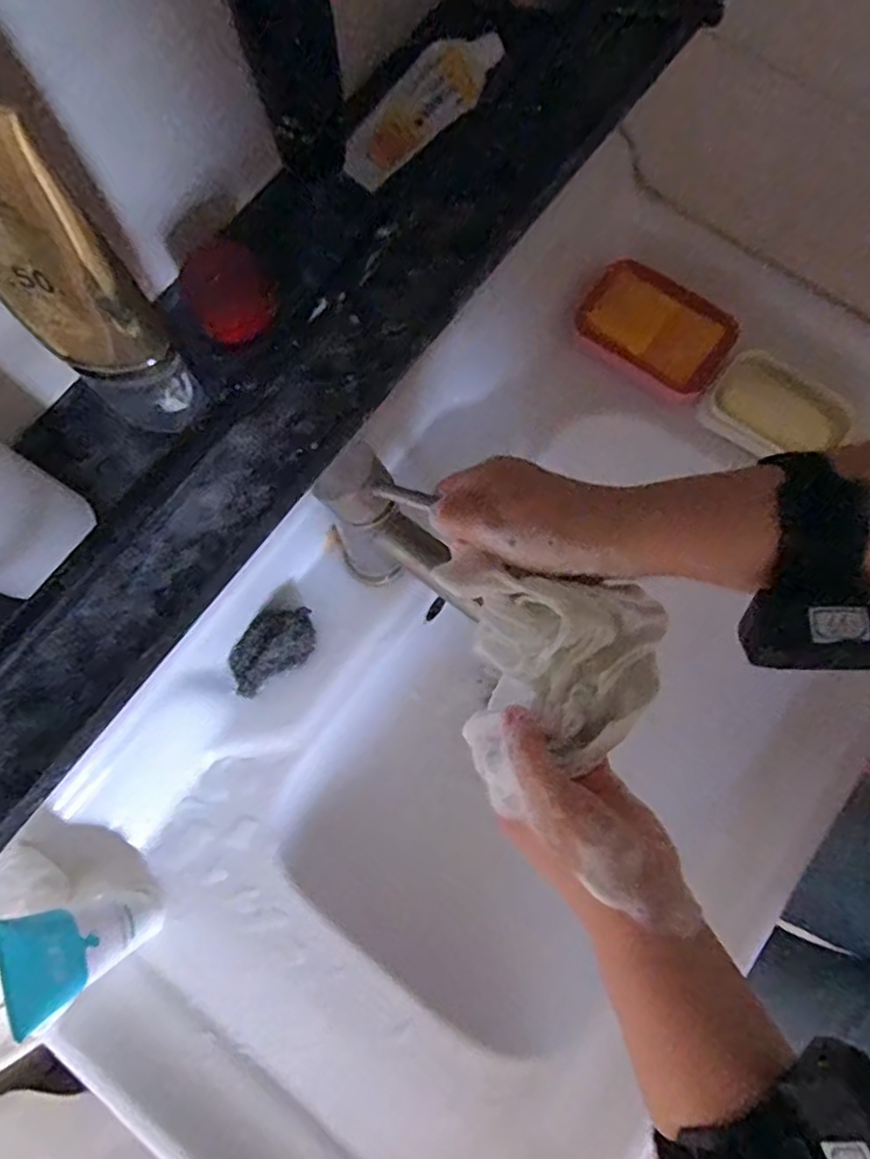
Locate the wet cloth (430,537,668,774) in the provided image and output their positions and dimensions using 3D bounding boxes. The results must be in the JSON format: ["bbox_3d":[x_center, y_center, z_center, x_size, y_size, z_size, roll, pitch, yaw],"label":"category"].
[{"bbox_3d":[0.063,0.029,0.368,0.129,0.048,0.089,35,78,9],"label":"wet cloth"}]

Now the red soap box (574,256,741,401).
[{"bbox_3d":[0.195,-0.222,0.583,0.123,0.026,0.085,33,77,8],"label":"red soap box"}]

